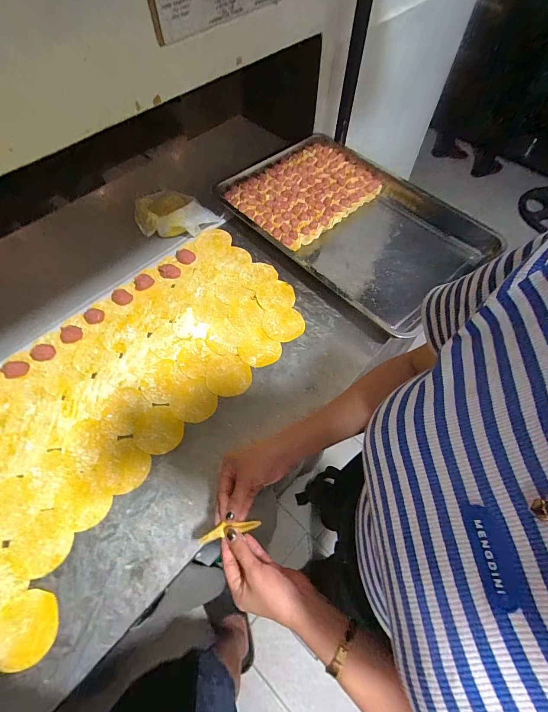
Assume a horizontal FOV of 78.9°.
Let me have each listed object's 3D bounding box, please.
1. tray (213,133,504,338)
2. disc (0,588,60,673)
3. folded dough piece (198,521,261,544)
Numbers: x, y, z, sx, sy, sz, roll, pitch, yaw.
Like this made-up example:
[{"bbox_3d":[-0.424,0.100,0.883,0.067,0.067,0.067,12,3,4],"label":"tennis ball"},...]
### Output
[{"bbox_3d":[0.176,-0.323,0.784,0.411,0.049,0.585,-39,70,-20],"label":"tray"},{"bbox_3d":[-0.324,0.352,0.429,0.083,0.007,0.079,1,62,-1],"label":"disc"},{"bbox_3d":[-0.056,0.218,0.421,0.079,0.022,0.017,-8,62,-13],"label":"folded dough piece"}]

